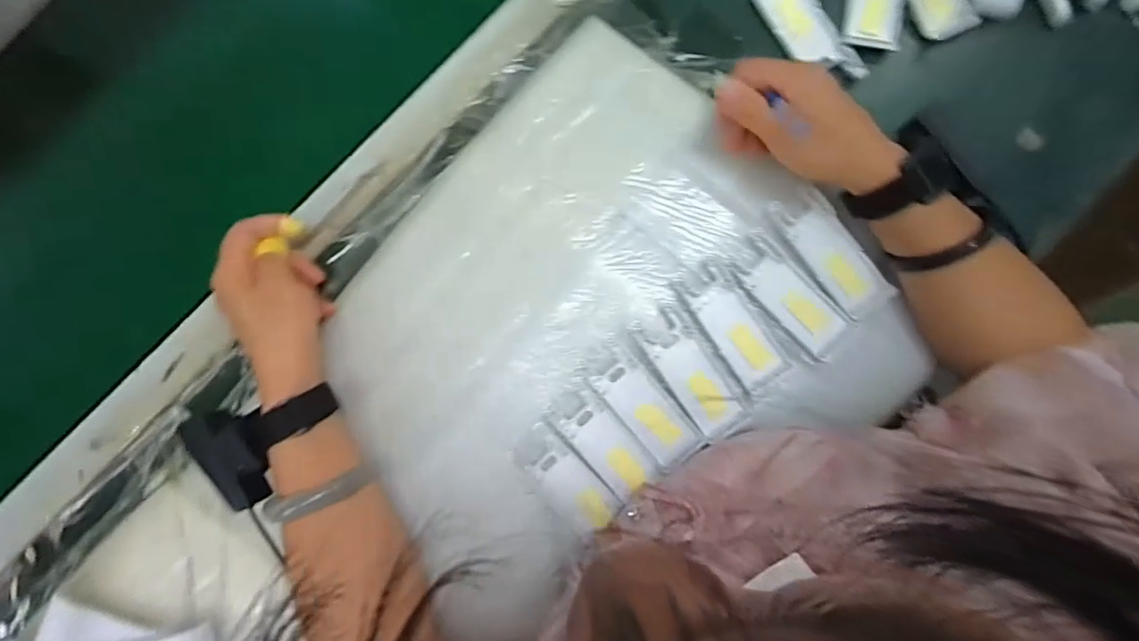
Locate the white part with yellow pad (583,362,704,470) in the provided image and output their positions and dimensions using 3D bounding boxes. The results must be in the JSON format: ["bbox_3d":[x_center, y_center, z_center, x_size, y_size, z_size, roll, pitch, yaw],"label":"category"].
[{"bbox_3d":[0.056,0.066,0.411,0.036,0.009,0.089,-40,83,-2],"label":"white part with yellow pad"}]

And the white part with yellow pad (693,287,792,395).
[{"bbox_3d":[0.127,0.012,0.409,0.039,0.004,0.078,-33,80,-7],"label":"white part with yellow pad"}]

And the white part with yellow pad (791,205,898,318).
[{"bbox_3d":[0.202,-0.046,0.409,0.036,0.005,0.083,-33,83,-1],"label":"white part with yellow pad"}]

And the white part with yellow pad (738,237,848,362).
[{"bbox_3d":[0.166,-0.019,0.411,0.036,0.009,0.096,-40,83,-2],"label":"white part with yellow pad"}]

